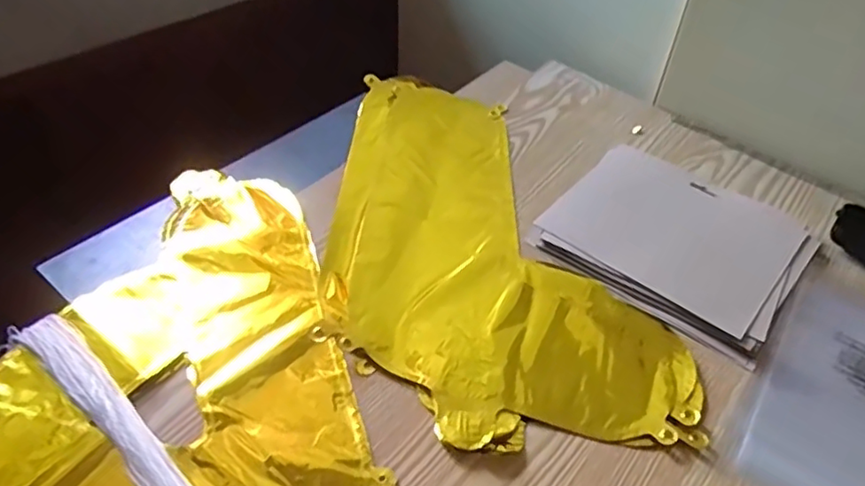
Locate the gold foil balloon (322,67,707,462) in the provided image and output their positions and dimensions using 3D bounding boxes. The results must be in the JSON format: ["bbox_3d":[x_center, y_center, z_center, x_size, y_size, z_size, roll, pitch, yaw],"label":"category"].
[{"bbox_3d":[0.021,-0.009,0.553,0.230,0.018,0.439,-12,47,-16],"label":"gold foil balloon"}]

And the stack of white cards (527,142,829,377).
[{"bbox_3d":[0.216,-0.006,0.560,0.204,0.015,0.178,32,51,25],"label":"stack of white cards"}]

